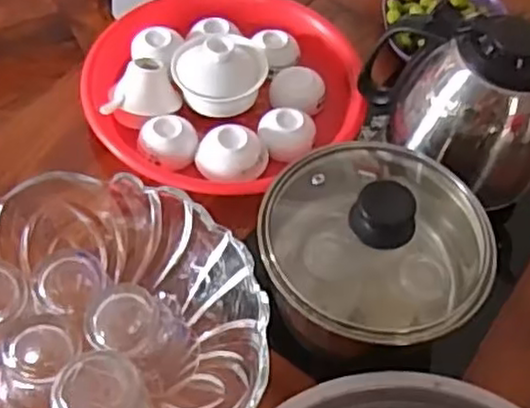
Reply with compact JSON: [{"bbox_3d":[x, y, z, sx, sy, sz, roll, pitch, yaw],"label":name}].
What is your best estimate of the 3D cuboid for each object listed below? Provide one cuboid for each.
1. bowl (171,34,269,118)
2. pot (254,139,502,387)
[{"bbox_3d":[-0.041,-0.123,0.641,0.084,0.057,0.073,-4,55,-8],"label":"bowl"},{"bbox_3d":[0.078,0.025,0.516,0.163,0.118,0.147,3,55,-3],"label":"pot"}]

